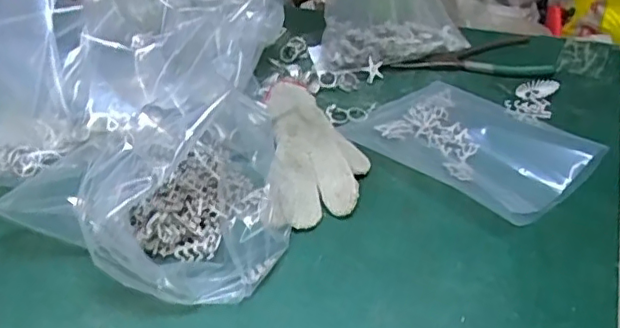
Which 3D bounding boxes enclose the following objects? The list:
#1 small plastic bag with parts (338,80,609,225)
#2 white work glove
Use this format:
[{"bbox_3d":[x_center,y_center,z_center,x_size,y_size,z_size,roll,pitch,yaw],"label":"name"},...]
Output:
[{"bbox_3d":[0.146,-0.025,0.537,0.146,0.024,0.203,-29,46,-29],"label":"small plastic bag with parts"},{"bbox_3d":[0.006,-0.025,0.535,0.086,0.036,0.199,-3,39,0],"label":"white work glove"}]

